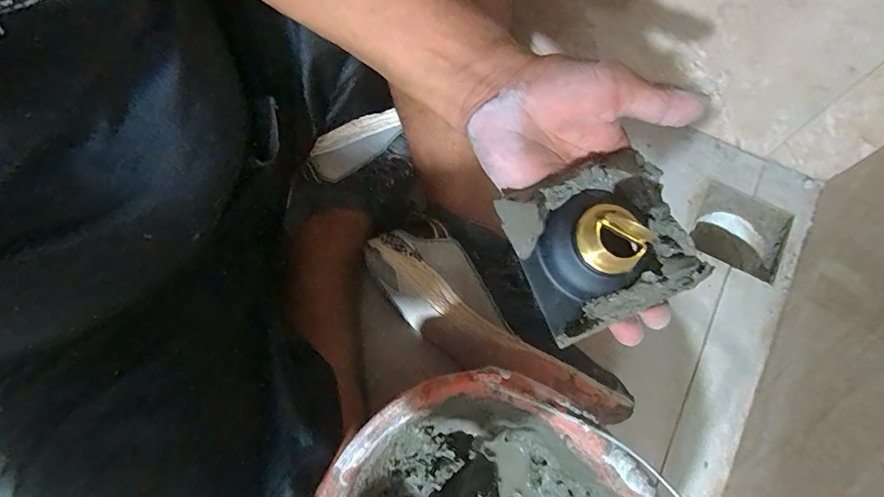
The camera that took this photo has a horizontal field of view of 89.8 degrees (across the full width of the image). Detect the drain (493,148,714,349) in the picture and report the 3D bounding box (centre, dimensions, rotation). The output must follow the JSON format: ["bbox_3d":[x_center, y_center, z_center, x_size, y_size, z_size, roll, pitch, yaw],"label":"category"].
[{"bbox_3d":[0.094,-0.005,0.262,0.097,0.042,0.093,-23,88,1],"label":"drain"}]

